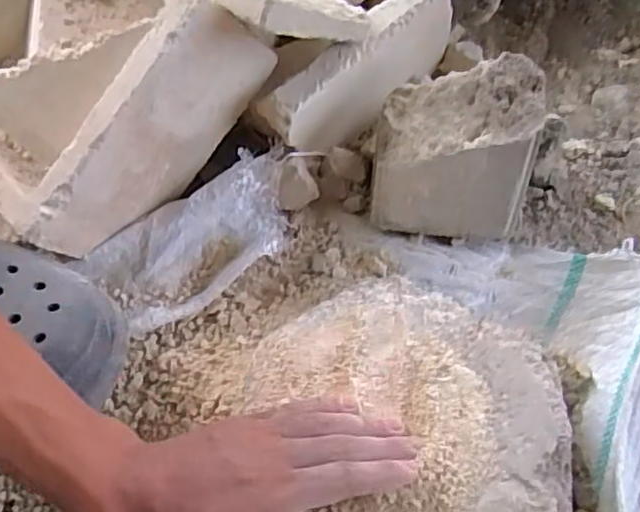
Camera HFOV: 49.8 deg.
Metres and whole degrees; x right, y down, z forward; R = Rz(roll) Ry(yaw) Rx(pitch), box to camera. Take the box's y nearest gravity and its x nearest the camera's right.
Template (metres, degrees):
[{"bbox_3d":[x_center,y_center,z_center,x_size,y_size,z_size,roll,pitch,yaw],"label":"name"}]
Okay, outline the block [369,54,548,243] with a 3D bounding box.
[{"bbox_3d":[0.094,-0.075,0.500,0.110,0.094,0.108,8,68,3],"label":"block"}]

